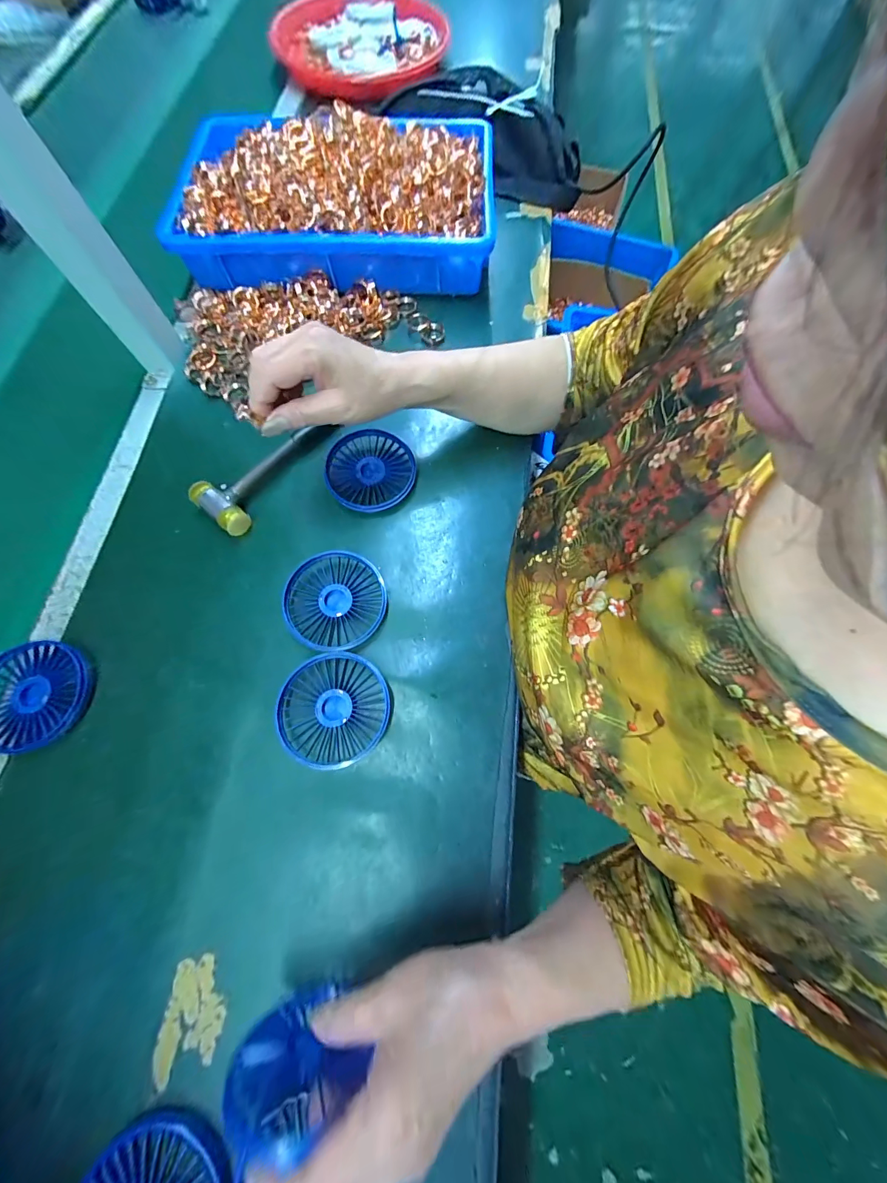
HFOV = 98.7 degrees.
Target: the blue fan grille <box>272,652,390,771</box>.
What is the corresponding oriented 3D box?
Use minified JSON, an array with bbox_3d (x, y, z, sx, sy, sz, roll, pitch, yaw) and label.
[{"bbox_3d":[-0.090,0.095,0.312,0.084,0.014,0.086,0,72,-1],"label":"blue fan grille"}]

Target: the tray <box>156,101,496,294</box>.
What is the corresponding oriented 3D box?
[{"bbox_3d":[-0.128,-0.482,0.458,0.365,0.100,0.235,-2,73,-1],"label":"tray"}]

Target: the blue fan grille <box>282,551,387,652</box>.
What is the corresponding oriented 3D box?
[{"bbox_3d":[-0.095,0.008,0.339,0.083,0.017,0.086,0,72,-1],"label":"blue fan grille"}]

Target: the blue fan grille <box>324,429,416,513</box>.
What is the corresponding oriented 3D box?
[{"bbox_3d":[-0.071,-0.121,0.382,0.082,0.021,0.092,16,73,4],"label":"blue fan grille"}]

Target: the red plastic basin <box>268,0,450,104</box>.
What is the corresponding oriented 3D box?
[{"bbox_3d":[-0.138,-0.938,0.657,0.291,0.050,0.285,1,72,1],"label":"red plastic basin"}]

